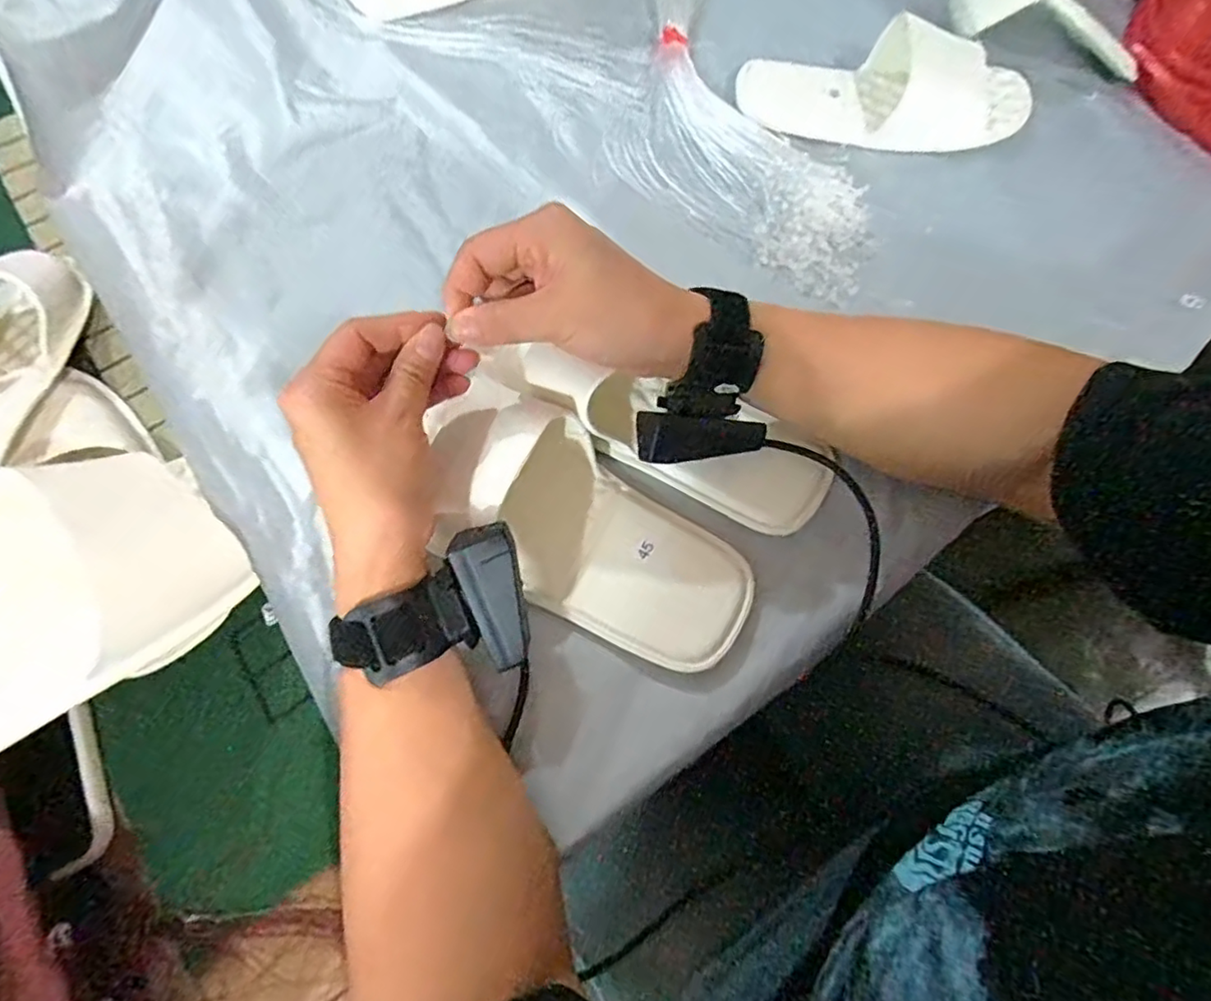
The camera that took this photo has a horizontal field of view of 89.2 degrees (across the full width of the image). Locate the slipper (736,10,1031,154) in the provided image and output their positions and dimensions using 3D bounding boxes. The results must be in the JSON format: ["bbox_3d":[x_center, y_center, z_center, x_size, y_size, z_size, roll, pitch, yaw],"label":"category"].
[{"bbox_3d":[0.225,-0.333,0.491,0.225,0.048,0.093,7,69,2],"label":"slipper"}]

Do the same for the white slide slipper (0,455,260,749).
[{"bbox_3d":[-0.270,0.056,0.270,0.102,0.061,0.216,31,48,11],"label":"white slide slipper"}]

